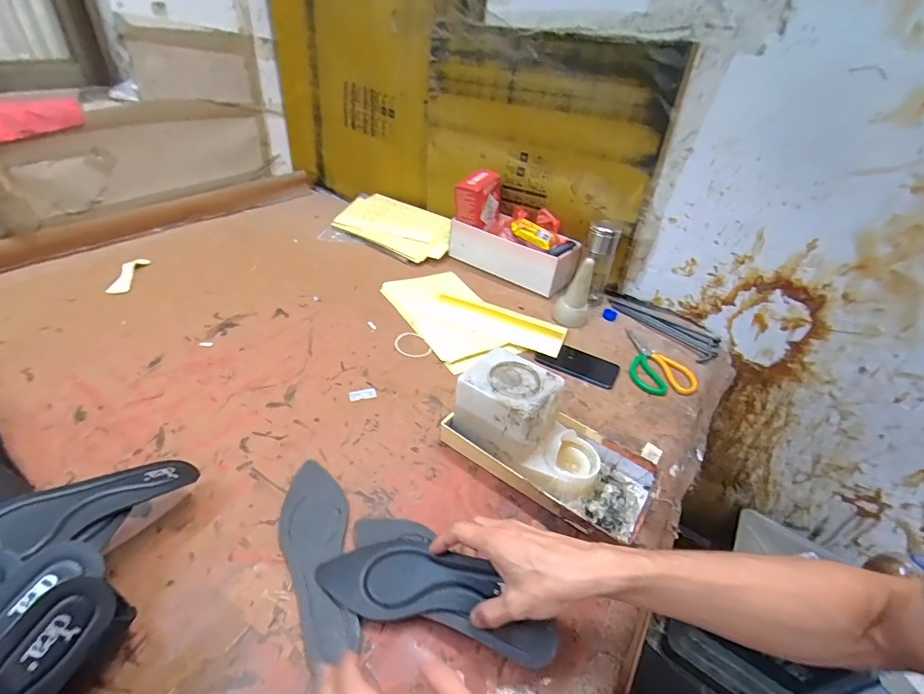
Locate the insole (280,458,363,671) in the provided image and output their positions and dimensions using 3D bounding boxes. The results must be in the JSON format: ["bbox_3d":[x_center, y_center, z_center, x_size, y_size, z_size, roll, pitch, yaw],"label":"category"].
[{"bbox_3d":[-0.158,0.221,0.487,0.073,0.011,0.220,-11,40,-20],"label":"insole"}]

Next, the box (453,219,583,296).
[{"bbox_3d":[0.120,-0.220,1.024,0.298,0.100,0.112,24,42,23],"label":"box"}]

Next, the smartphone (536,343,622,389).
[{"bbox_3d":[0.212,0.027,0.804,0.142,0.007,0.082,20,40,19],"label":"smartphone"}]

